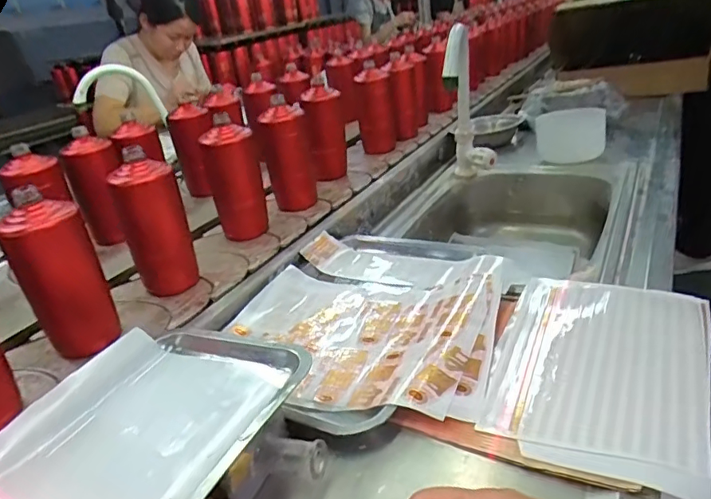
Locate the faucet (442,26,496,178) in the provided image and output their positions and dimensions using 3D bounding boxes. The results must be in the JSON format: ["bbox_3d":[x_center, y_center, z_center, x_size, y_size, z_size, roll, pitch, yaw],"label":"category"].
[{"bbox_3d":[0.206,-0.260,0.921,0.075,0.113,0.410,0,-16,14],"label":"faucet"}]

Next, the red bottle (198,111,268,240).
[{"bbox_3d":[-0.186,-0.107,0.827,0.076,0.175,0.061,-19,28,-23],"label":"red bottle"}]

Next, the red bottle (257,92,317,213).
[{"bbox_3d":[-0.114,-0.152,0.898,0.080,0.174,0.071,-10,25,-5],"label":"red bottle"}]

